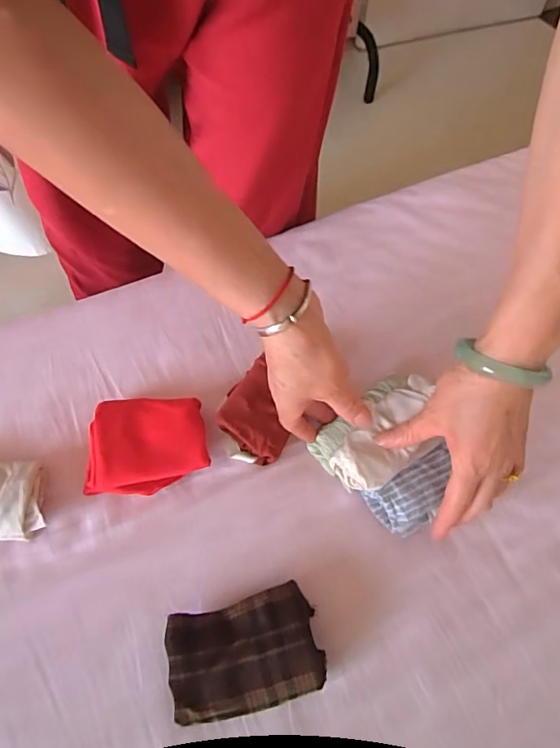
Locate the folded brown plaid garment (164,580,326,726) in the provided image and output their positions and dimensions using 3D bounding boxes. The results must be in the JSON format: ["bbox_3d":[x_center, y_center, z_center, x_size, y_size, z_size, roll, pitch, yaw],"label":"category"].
[{"bbox_3d":[-0.025,0.199,0.341,0.102,0.035,0.069,-13,62,-10],"label":"folded brown plaid garment"}]

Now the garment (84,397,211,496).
[{"bbox_3d":[-0.113,0.061,0.415,0.095,0.034,0.078,-2,60,-4],"label":"garment"}]

